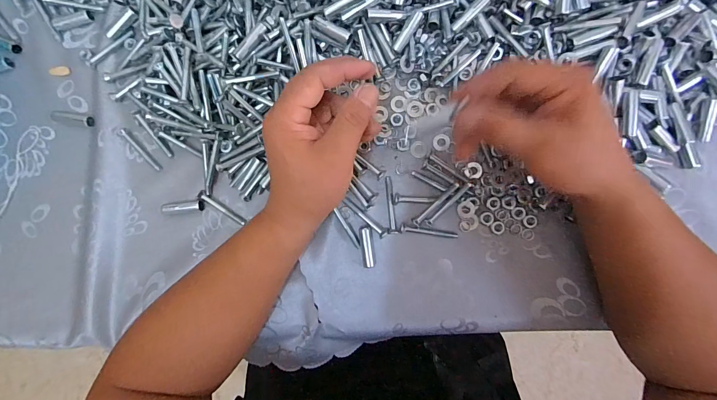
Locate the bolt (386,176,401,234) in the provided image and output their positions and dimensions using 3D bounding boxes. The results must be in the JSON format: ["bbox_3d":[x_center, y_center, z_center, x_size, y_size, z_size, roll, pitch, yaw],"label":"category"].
[{"bbox_3d":[0.031,0.005,0.339,0.011,0.007,0.056,-11,88,4],"label":"bolt"}]

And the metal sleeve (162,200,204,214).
[{"bbox_3d":[-0.178,0.007,0.351,0.043,0.007,0.011,-4,89,4],"label":"metal sleeve"}]

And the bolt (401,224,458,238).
[{"bbox_3d":[0.069,0.031,0.334,0.055,0.009,0.006,10,90,4],"label":"bolt"}]

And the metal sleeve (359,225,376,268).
[{"bbox_3d":[0.009,0.046,0.339,0.013,0.009,0.040,-7,89,4],"label":"metal sleeve"}]

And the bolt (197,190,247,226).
[{"bbox_3d":[-0.137,0.009,0.347,0.053,0.009,0.009,36,92,4],"label":"bolt"}]

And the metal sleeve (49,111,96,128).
[{"bbox_3d":[-0.297,-0.084,0.359,0.045,0.008,0.012,11,90,4],"label":"metal sleeve"}]

